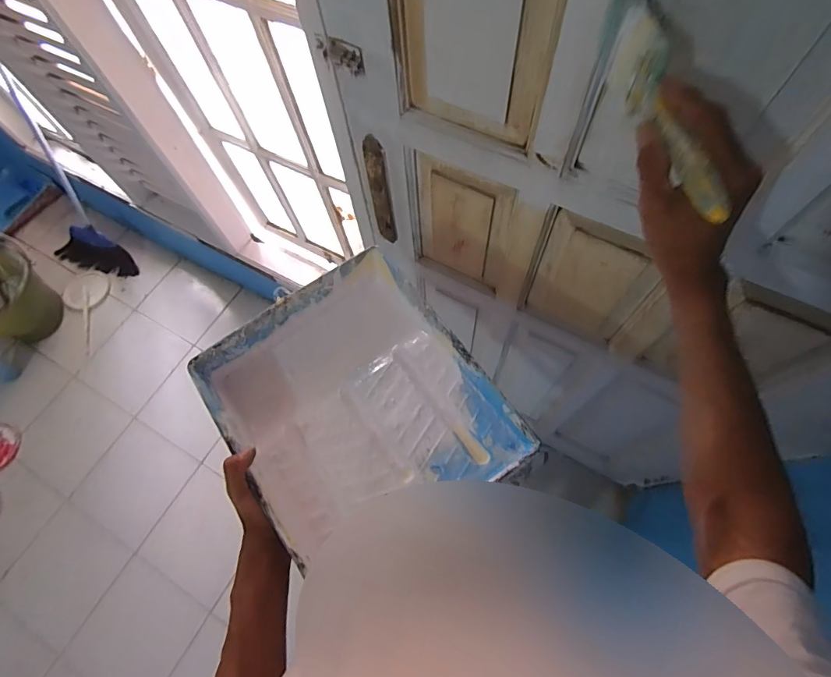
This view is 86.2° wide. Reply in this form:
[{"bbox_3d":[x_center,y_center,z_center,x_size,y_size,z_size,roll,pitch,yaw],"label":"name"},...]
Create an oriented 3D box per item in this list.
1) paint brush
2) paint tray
[{"bbox_3d":[0.185,-0.161,0.329,0.015,0.056,0.166,-15,76,-3],"label":"paint brush"},{"bbox_3d":[-0.074,0.085,0.562,0.287,0.063,0.333,-35,70,-11],"label":"paint tray"}]

